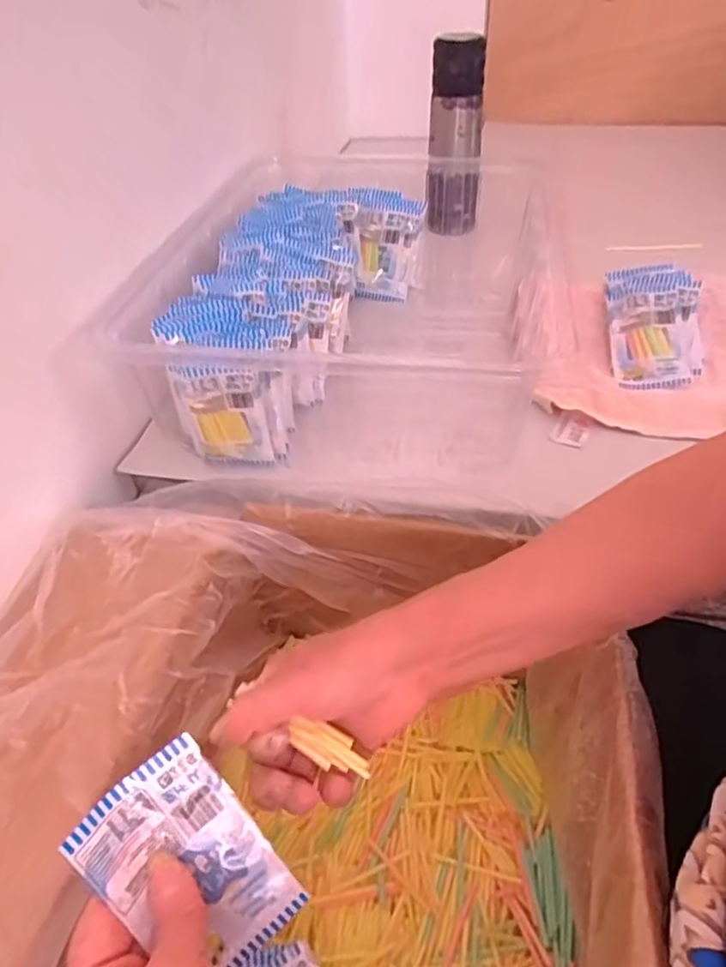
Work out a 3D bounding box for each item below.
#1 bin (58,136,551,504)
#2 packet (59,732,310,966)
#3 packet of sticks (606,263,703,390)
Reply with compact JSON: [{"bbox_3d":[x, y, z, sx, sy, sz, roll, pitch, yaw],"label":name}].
[{"bbox_3d":[0.016,-0.217,0.674,0.331,0.129,0.575,10,43,16],"label":"bin"},{"bbox_3d":[-0.076,0.174,0.289,0.062,0.103,0.011,-38,10,-23],"label":"packet"},{"bbox_3d":[0.282,-0.155,0.618,0.079,0.023,0.137,-3,72,16],"label":"packet of sticks"}]

